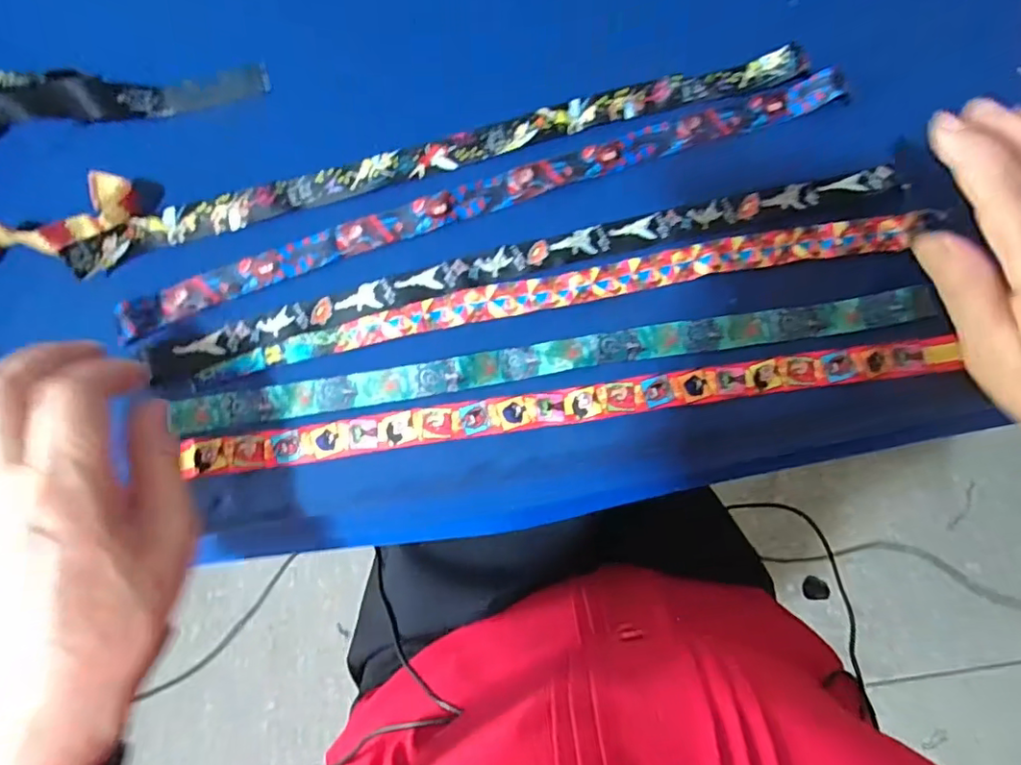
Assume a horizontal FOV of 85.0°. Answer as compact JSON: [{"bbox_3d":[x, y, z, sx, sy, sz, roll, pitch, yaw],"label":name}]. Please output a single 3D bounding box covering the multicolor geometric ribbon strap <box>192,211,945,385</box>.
[{"bbox_3d":[0.038,-0.055,0.326,0.430,0.009,0.024,-11,88,-2],"label":"multicolor geometric ribbon strap"}]

